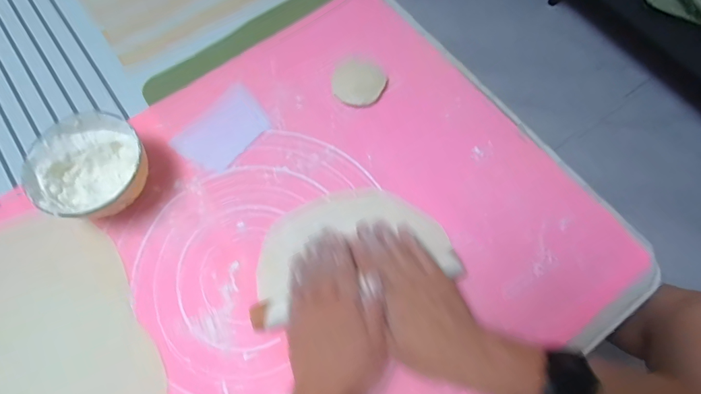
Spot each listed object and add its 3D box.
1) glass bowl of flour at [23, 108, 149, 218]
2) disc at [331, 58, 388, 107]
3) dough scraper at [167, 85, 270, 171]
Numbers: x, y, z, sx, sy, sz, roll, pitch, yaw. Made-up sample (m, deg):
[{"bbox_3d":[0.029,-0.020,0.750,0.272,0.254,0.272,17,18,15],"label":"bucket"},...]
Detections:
[{"bbox_3d":[-0.275,-0.027,0.423,0.114,0.062,0.112,0,69,0],"label":"glass bowl of flour"},{"bbox_3d":[0.011,-0.146,0.485,0.063,0.016,0.066,0,69,0],"label":"disc"},{"bbox_3d":[-0.154,-0.083,0.476,0.075,0.004,0.110,38,74,14],"label":"dough scraper"}]

